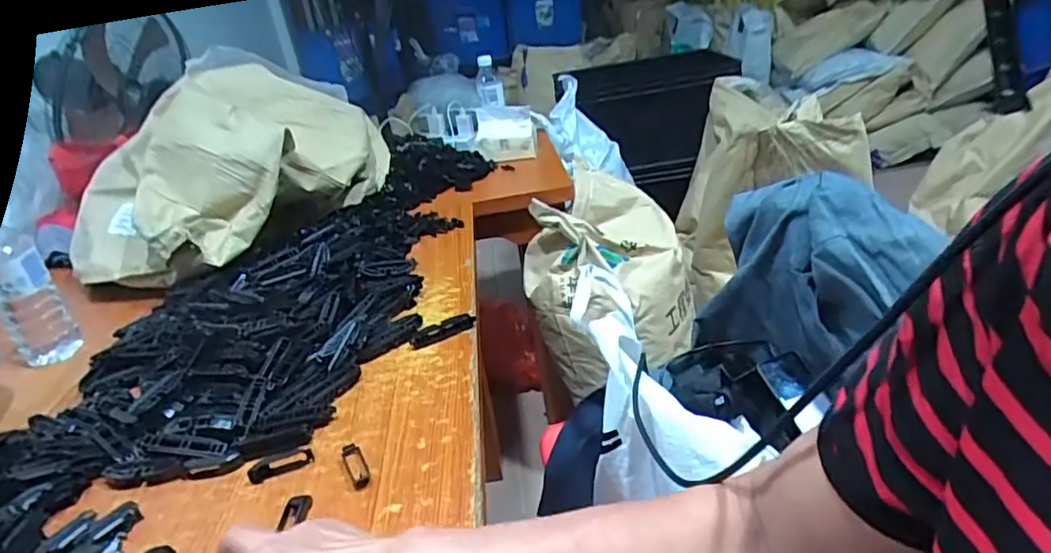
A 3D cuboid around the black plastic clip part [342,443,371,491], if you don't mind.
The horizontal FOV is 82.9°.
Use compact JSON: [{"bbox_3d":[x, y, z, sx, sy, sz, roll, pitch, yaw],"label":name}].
[{"bbox_3d":[-0.154,0.170,0.539,0.017,0.006,0.056,-18,29,-21],"label":"black plastic clip part"}]

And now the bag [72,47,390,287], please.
[{"bbox_3d":[-0.499,-0.219,1.039,0.322,0.258,0.507,8,30,29],"label":"bag"}]

